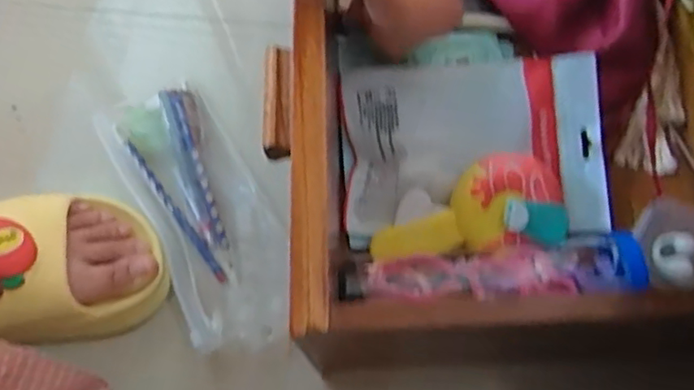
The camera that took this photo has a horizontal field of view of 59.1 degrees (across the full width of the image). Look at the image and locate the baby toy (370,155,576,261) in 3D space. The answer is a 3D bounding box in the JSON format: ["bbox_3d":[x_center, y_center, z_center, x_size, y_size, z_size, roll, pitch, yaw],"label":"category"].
[{"bbox_3d":[0.079,0.017,0.408,0.128,0.030,0.057,-18,67,10],"label":"baby toy"}]

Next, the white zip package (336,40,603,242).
[{"bbox_3d":[0.089,-0.042,0.432,0.183,0.031,0.128,-1,67,3],"label":"white zip package"}]

